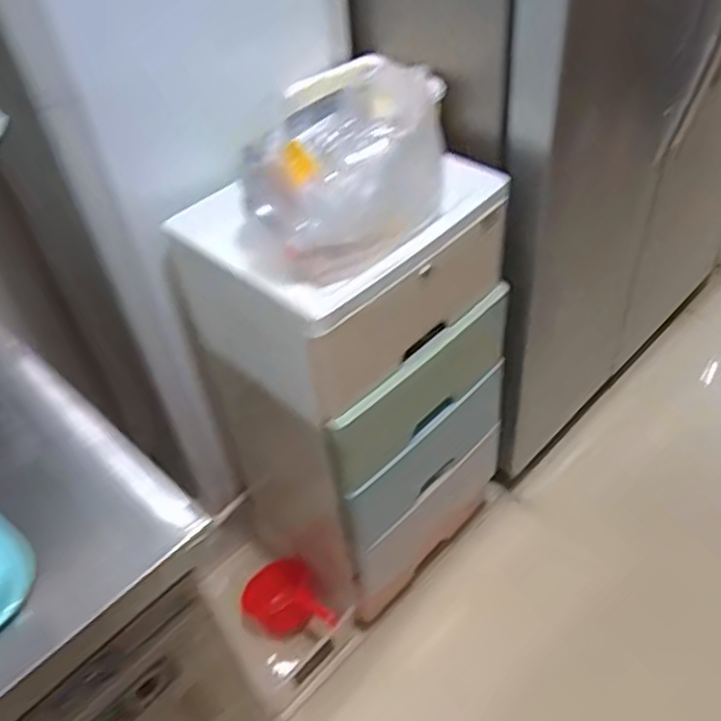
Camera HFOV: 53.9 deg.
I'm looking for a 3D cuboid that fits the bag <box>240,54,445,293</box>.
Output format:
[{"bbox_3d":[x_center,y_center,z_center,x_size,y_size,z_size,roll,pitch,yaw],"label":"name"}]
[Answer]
[{"bbox_3d":[-0.021,-0.225,0.865,0.173,0.179,0.243,27,54,28],"label":"bag"}]

